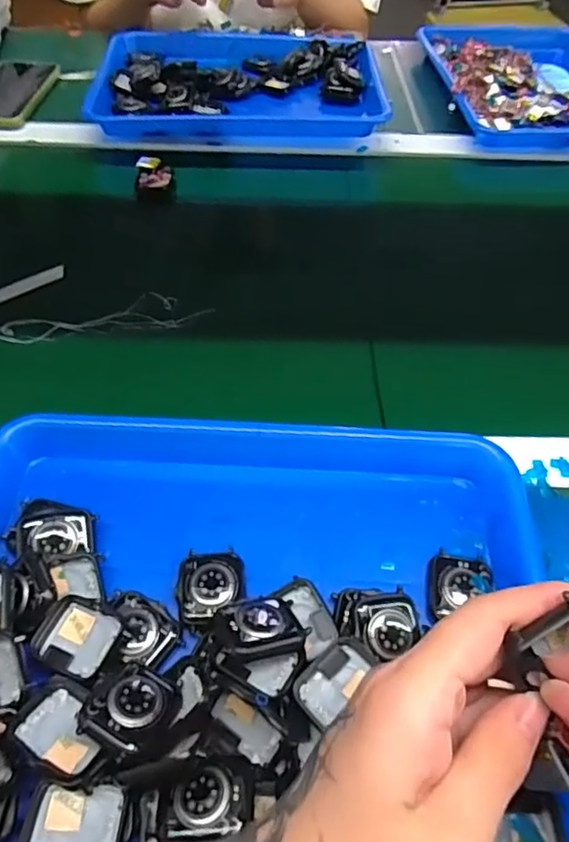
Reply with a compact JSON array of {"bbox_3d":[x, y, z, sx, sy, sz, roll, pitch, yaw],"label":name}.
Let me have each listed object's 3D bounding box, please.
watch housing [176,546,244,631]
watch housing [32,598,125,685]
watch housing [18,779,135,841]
[{"bbox_3d":[-0.042,0.094,0.335,0.036,0.007,0.044,0,53,-2],"label":"watch housing"},{"bbox_3d":[-0.107,0.113,0.308,0.043,0.011,0.035,20,55,12],"label":"watch housing"},{"bbox_3d":[-0.091,0.179,0.260,0.046,0.016,0.033,4,53,1],"label":"watch housing"}]

